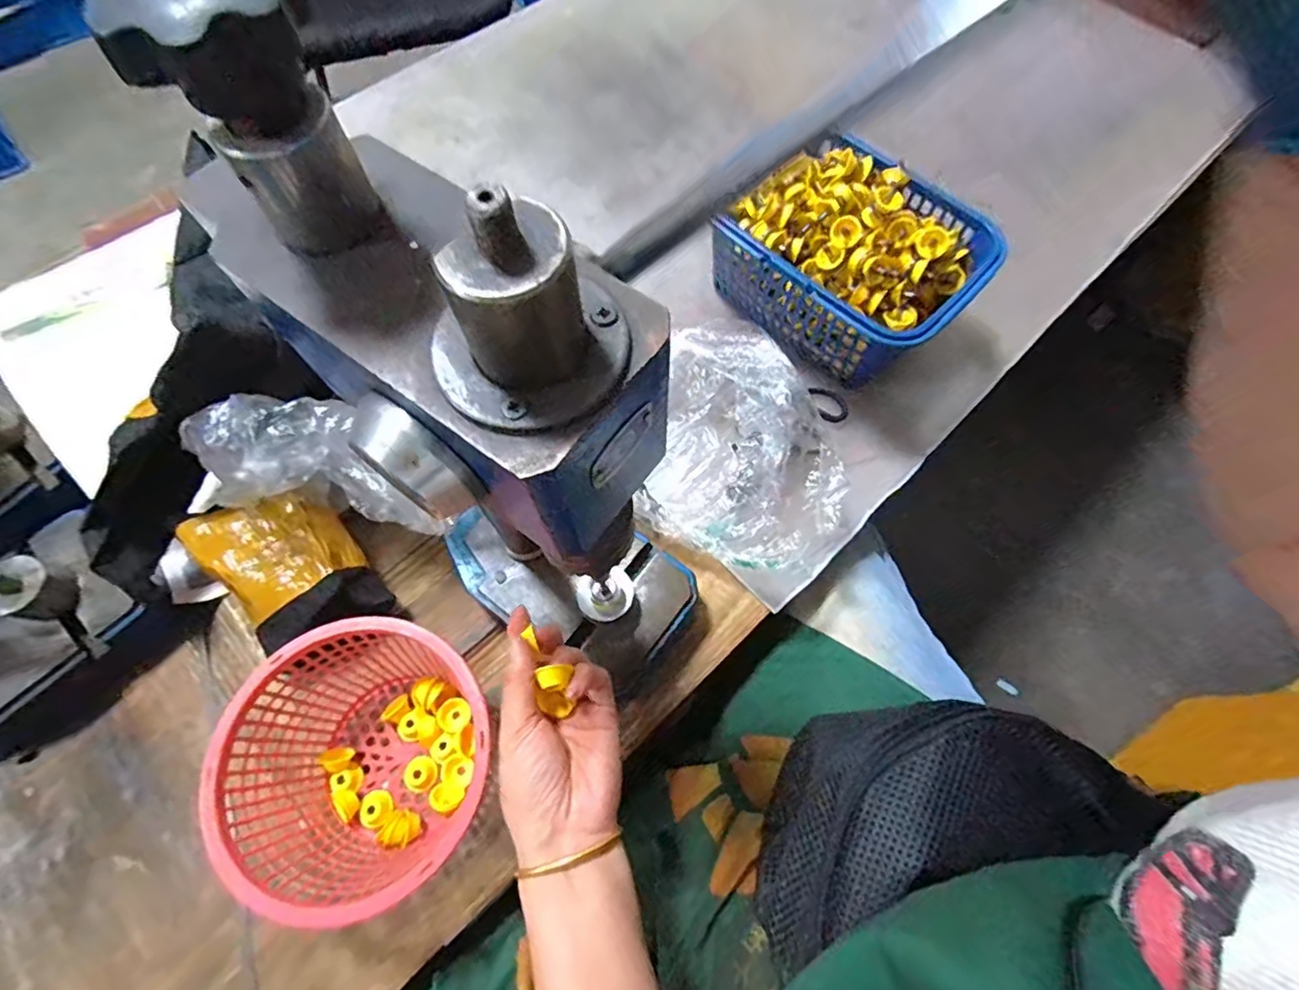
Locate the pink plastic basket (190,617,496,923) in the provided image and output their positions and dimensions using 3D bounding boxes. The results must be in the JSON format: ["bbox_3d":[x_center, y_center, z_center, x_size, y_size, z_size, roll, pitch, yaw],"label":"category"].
[{"bbox_3d":[-0.193,0.184,0.420,0.166,0.110,0.167,-3,67,-3],"label":"pink plastic basket"}]

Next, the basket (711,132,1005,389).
[{"bbox_3d":[0.184,-0.221,0.558,0.225,0.117,0.172,42,72,14],"label":"basket"}]

